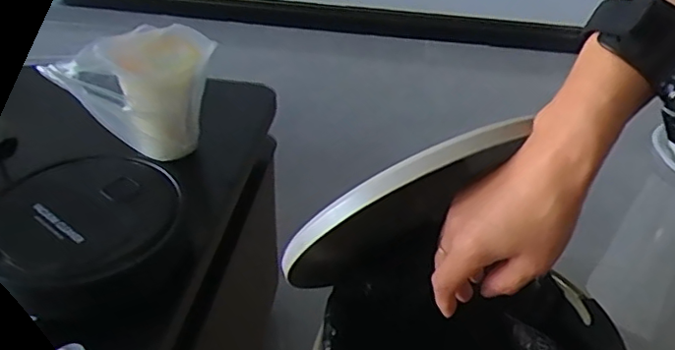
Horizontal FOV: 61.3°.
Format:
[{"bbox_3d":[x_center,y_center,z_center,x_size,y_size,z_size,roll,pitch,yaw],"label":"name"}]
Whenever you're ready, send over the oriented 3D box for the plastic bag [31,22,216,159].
[{"bbox_3d":[-0.194,-0.072,0.573,0.151,0.127,0.089,-9,41,-14],"label":"plastic bag"}]

